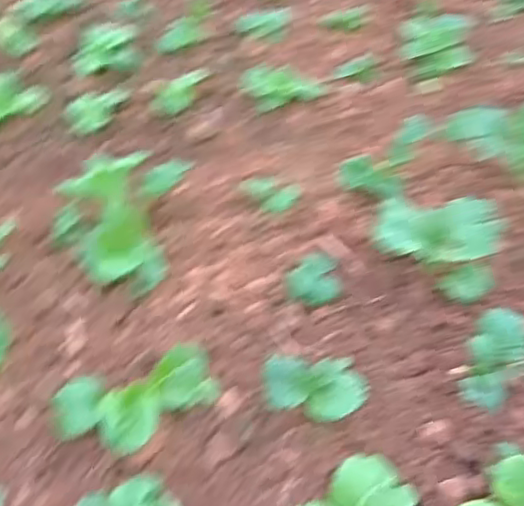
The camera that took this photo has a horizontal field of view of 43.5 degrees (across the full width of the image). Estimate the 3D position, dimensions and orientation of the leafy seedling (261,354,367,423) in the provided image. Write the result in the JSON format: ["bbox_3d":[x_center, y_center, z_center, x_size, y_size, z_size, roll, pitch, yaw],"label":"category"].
[{"bbox_3d":[0.095,0.261,1.281,0.206,0.081,0.133,17,43,12],"label":"leafy seedling"}]

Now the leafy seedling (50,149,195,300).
[{"bbox_3d":[-0.351,-0.112,1.562,0.285,0.135,0.427,6,42,-1],"label":"leafy seedling"}]

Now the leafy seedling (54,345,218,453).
[{"bbox_3d":[-0.218,0.284,1.204,0.296,0.133,0.156,-11,45,-19],"label":"leafy seedling"}]

